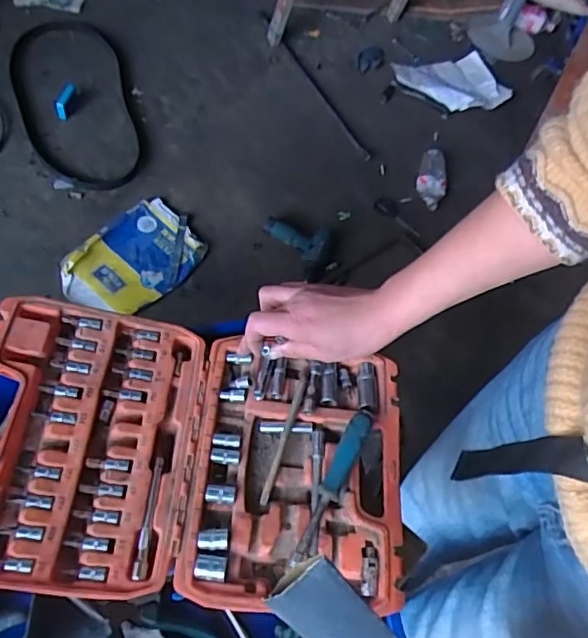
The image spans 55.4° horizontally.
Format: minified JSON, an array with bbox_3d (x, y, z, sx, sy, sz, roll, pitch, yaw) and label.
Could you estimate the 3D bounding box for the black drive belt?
[{"bbox_3d":[-0.583,-0.573,1.491,0.282,0.059,0.537,-14,80,-12],"label":"black drive belt"}]

